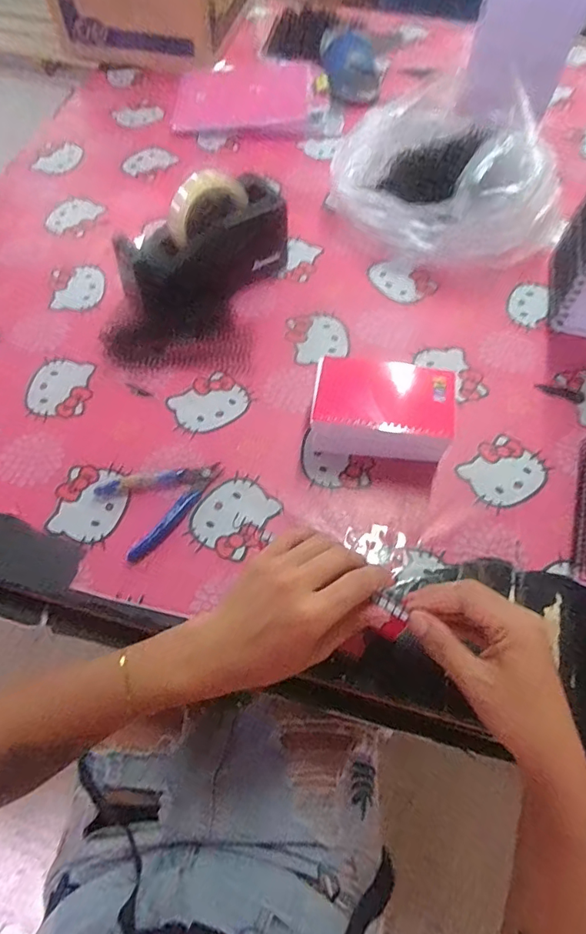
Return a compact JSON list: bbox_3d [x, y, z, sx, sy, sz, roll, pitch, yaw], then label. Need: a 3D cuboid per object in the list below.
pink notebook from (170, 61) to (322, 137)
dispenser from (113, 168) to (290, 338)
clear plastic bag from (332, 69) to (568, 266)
[{"bbox_3d":[-0.076,-0.604,0.811,0.238,0.018,0.161,2,69,6],"label":"pink notebook"},{"bbox_3d":[-0.100,-0.257,0.582,0.201,0.119,0.094,-39,69,-18],"label":"dispenser"},{"bbox_3d":[0.219,-0.378,0.637,0.261,0.128,0.268,-41,69,-19],"label":"clear plastic bag"}]

